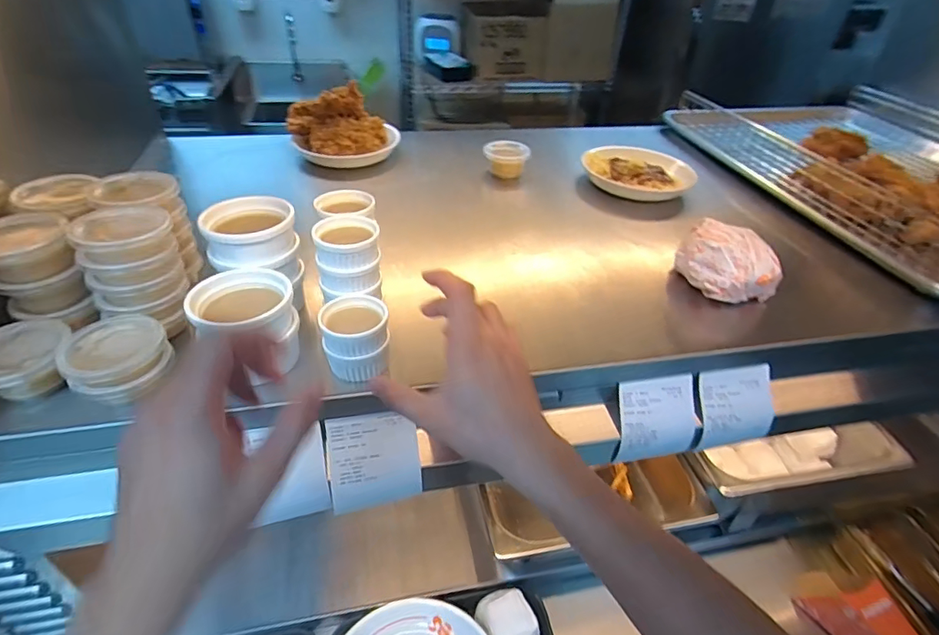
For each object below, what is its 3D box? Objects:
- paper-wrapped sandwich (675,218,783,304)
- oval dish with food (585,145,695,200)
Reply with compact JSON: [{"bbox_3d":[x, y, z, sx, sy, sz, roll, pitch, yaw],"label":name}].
[{"bbox_3d":[0.288,-0.060,0.560,0.088,0.071,0.086,-8,41,-14],"label":"paper-wrapped sandwich"},{"bbox_3d":[0.263,-0.230,0.791,0.159,0.036,0.138,29,45,27],"label":"oval dish with food"}]

